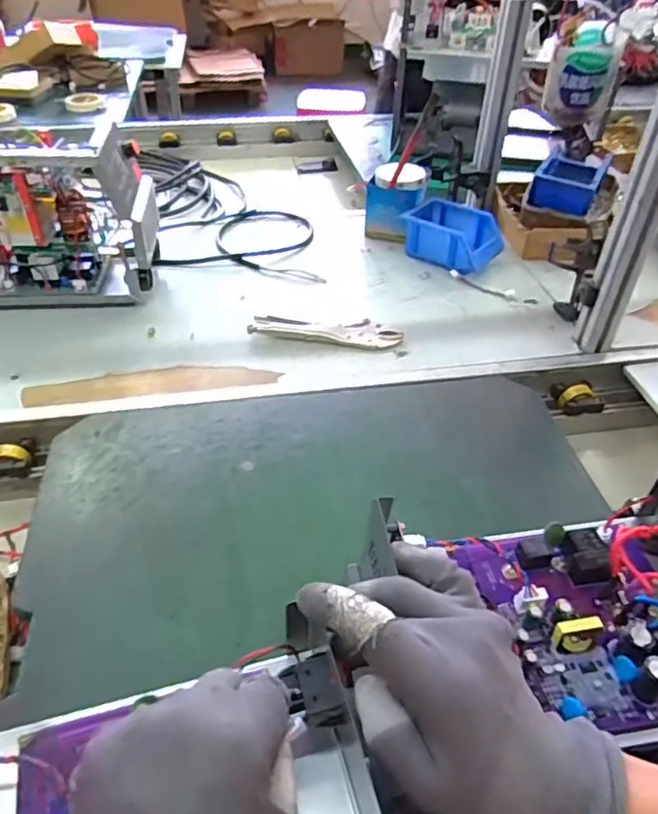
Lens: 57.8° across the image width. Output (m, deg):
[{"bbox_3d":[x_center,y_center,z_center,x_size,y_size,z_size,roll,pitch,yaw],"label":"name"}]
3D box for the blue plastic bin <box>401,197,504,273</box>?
[{"bbox_3d":[0.211,-0.293,1.034,0.154,0.076,0.113,30,49,28],"label":"blue plastic bin"}]

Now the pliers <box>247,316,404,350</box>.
[{"bbox_3d":[-0.005,-0.108,0.857,0.214,0.013,0.048,7,42,5],"label":"pliers"}]

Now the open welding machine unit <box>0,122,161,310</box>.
[{"bbox_3d":[-0.409,-0.273,0.869,0.291,0.226,0.129,-1,42,-4],"label":"open welding machine unit"}]

